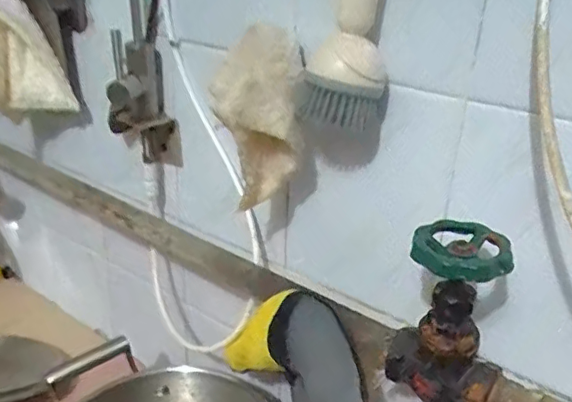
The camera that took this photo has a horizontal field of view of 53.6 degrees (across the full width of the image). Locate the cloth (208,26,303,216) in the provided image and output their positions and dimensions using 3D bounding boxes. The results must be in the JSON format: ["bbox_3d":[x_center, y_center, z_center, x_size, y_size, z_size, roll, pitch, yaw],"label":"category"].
[{"bbox_3d":[-0.023,-0.060,0.428,0.065,0.133,0.058,3,27,0],"label":"cloth"}]

